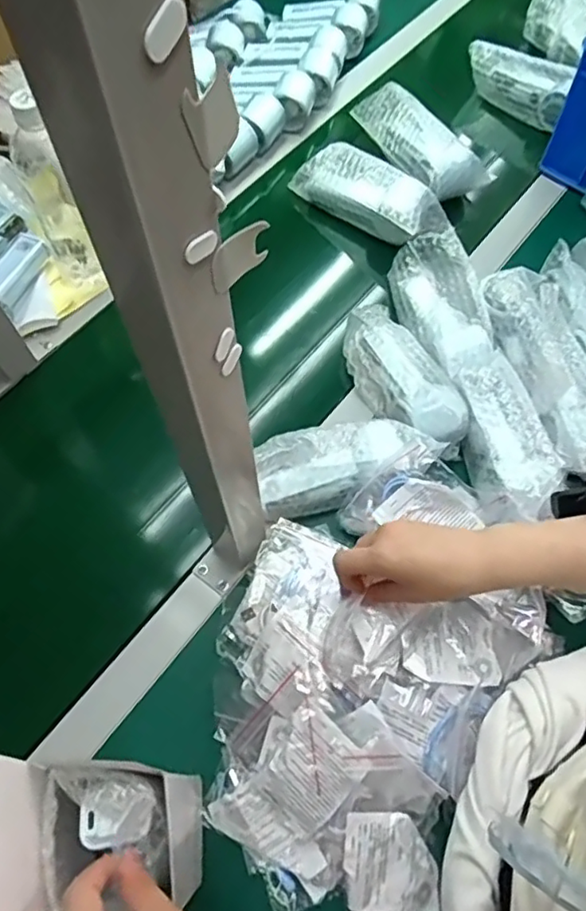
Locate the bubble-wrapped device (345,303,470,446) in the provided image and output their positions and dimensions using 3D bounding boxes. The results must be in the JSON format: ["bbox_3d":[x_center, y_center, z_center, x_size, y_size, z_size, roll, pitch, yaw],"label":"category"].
[{"bbox_3d":[0.114,-0.081,0.629,0.072,0.060,0.192,-23,53,-11],"label":"bubble-wrapped device"}]

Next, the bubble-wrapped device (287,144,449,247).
[{"bbox_3d":[0.096,-0.338,0.765,0.197,0.055,0.071,40,70,18],"label":"bubble-wrapped device"}]

